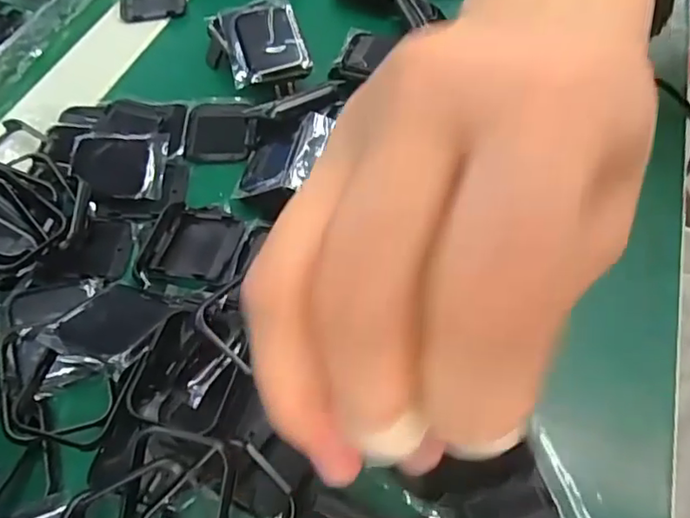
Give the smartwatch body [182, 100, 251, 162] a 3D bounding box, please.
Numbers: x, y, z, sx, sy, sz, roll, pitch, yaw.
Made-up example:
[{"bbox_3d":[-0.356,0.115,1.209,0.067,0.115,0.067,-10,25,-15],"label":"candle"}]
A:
[{"bbox_3d":[-0.065,-0.067,0.288,0.031,0.005,0.042,-4,57,-3],"label":"smartwatch body"}]

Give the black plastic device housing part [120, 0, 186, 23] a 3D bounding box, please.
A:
[{"bbox_3d":[-0.120,-0.160,0.351,0.040,0.004,0.034,-11,58,-7],"label":"black plastic device housing part"}]

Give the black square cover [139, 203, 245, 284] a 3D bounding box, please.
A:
[{"bbox_3d":[-0.064,-0.008,0.243,0.042,0.011,0.039,13,58,8],"label":"black square cover"}]

